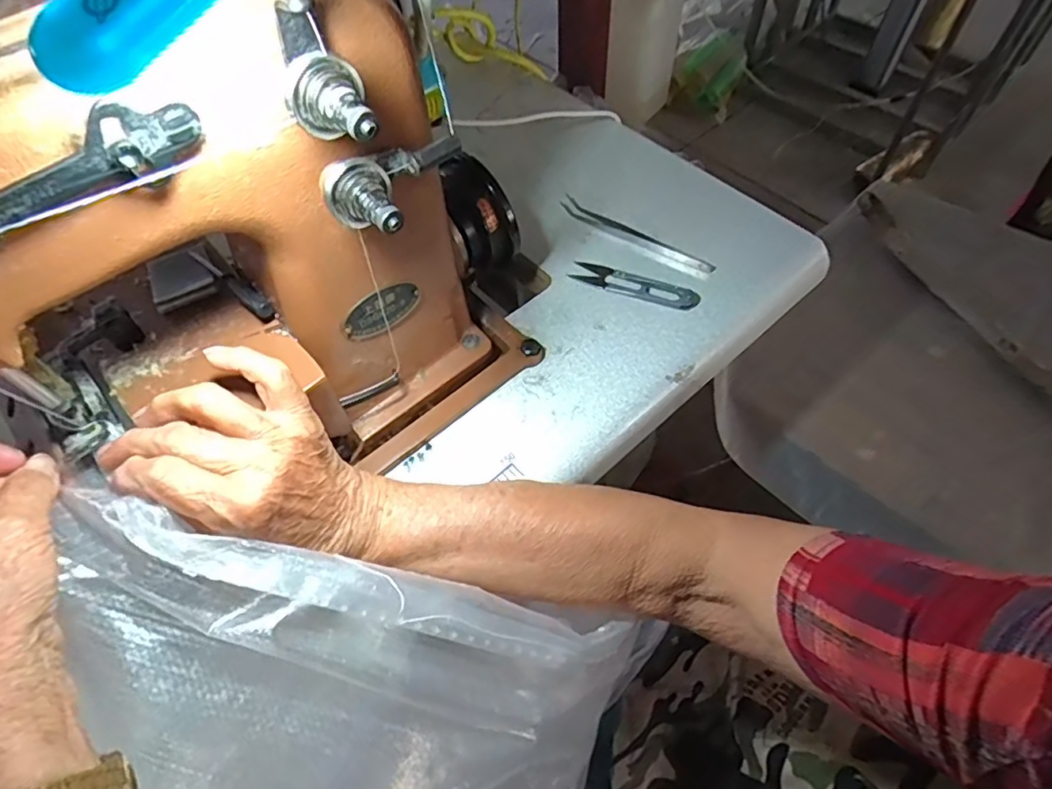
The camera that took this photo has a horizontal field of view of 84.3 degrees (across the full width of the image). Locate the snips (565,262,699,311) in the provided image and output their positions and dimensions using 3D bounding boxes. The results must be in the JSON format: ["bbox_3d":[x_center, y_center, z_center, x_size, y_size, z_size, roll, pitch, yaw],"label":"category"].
[{"bbox_3d":[0.089,-0.092,0.479,0.105,0.011,0.024,22,62,15],"label":"snips"}]

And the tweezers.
[{"bbox_3d":[0.095,-0.137,0.511,0.147,0.015,0.019,31,64,20],"label":"tweezers"}]

